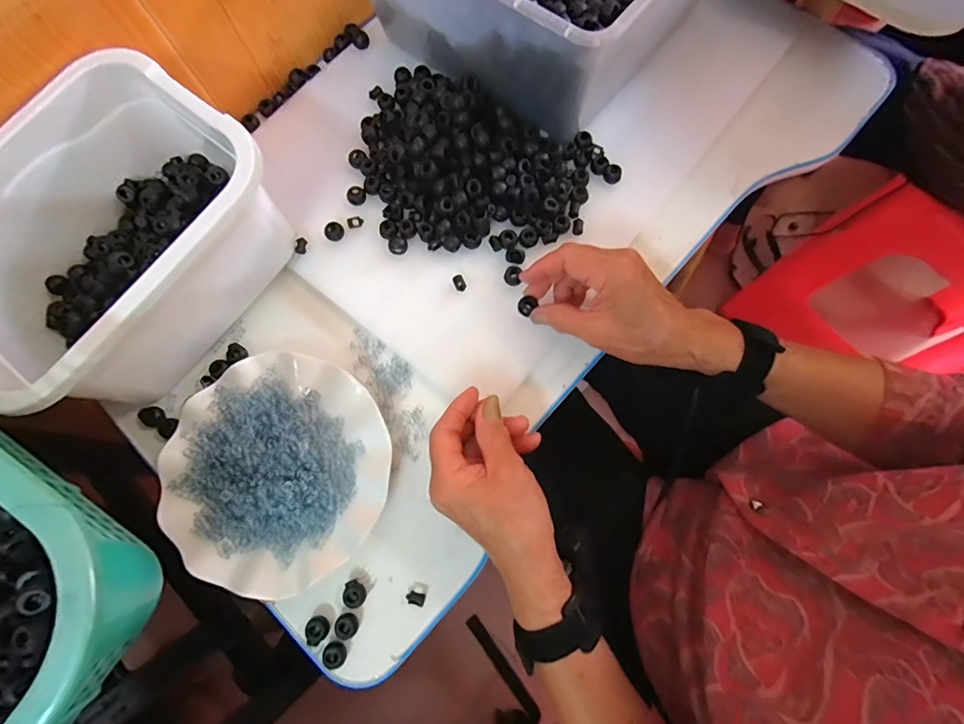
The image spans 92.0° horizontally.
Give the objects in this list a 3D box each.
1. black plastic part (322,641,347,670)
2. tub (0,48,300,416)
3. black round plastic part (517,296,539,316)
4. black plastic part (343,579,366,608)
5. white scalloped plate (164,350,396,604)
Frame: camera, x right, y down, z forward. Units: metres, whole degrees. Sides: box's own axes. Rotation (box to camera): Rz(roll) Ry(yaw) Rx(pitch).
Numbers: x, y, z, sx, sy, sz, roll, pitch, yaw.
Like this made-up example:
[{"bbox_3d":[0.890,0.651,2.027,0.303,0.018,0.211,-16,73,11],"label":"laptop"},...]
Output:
[{"bbox_3d":[-0.112,0.222,0.351,0.016,0.010,0.017,0,75,2],"label":"black plastic part"},{"bbox_3d":[-0.289,-0.088,0.376,0.180,0.121,0.243,37,79,11],"label":"tub"},{"bbox_3d":[0.038,-0.049,0.395,0.016,0.007,0.014,-44,78,-9],"label":"black round plastic part"},{"bbox_3d":[-0.101,0.182,0.364,0.015,0.011,0.019,-44,78,-10],"label":"black plastic part"},{"bbox_3d":[-0.170,0.087,0.386,0.180,0.035,0.179,0,75,2],"label":"white scalloped plate"}]

